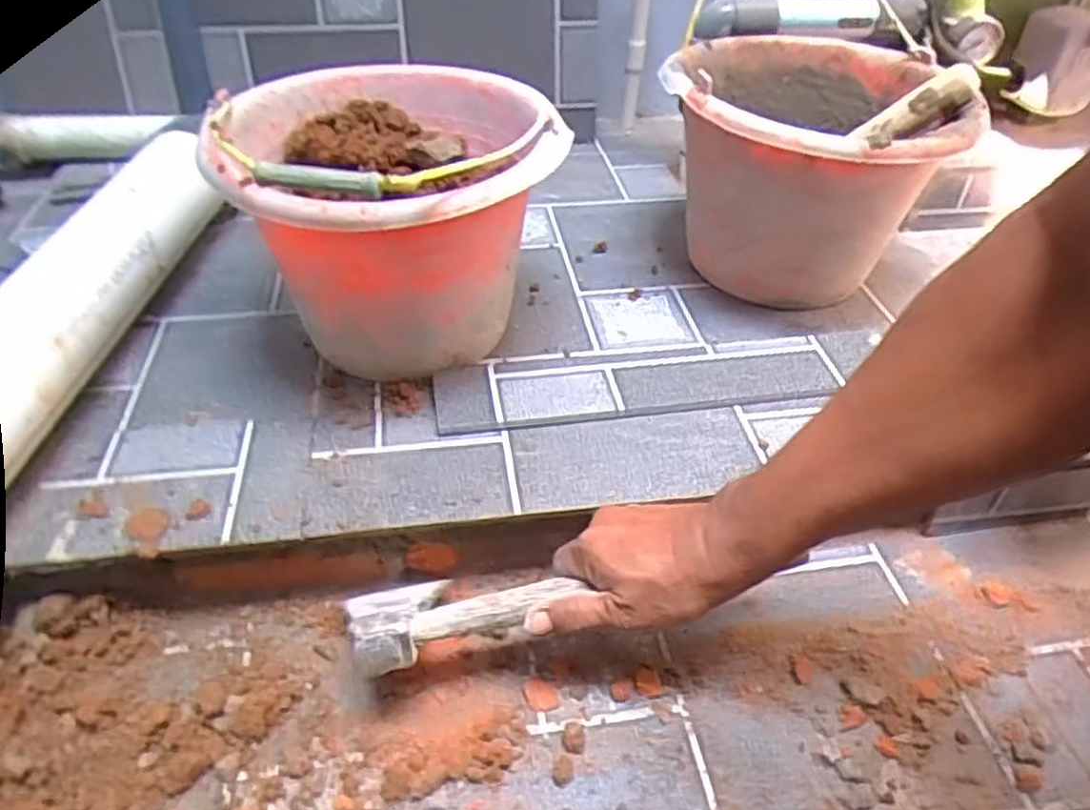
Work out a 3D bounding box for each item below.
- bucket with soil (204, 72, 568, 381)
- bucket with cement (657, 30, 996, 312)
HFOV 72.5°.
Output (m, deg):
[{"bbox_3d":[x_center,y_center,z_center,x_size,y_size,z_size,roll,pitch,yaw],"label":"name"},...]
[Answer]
[{"bbox_3d":[-0.125,-0.158,0.637,0.252,0.220,0.293,-13,43,-16],"label":"bucket with soil"},{"bbox_3d":[0.244,-0.231,0.748,0.259,0.196,0.288,3,42,2],"label":"bucket with cement"}]

